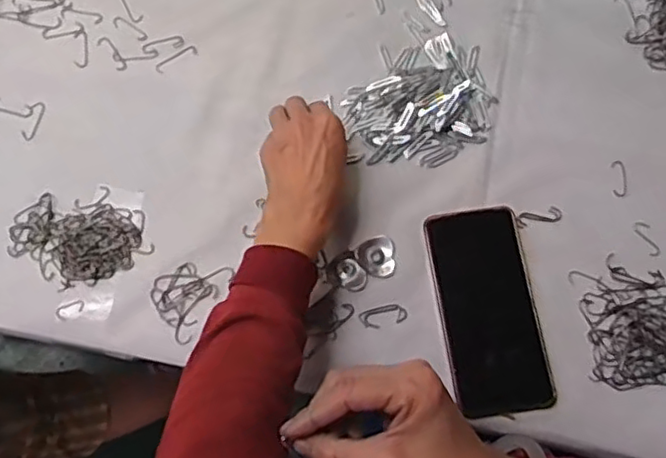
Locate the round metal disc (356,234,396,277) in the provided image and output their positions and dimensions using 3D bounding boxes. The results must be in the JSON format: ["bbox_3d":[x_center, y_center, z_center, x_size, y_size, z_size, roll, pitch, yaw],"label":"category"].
[{"bbox_3d":[0.037,0.024,0.545,0.032,0.011,0.037,-6,74,0],"label":"round metal disc"}]

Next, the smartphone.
[{"bbox_3d":[0.130,0.067,0.534,0.080,0.011,0.169,-9,74,-1],"label":"smartphone"}]

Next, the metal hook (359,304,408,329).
[{"bbox_3d":[0.043,0.074,0.535,0.039,0.004,0.018,-16,74,-3],"label":"metal hook"}]

